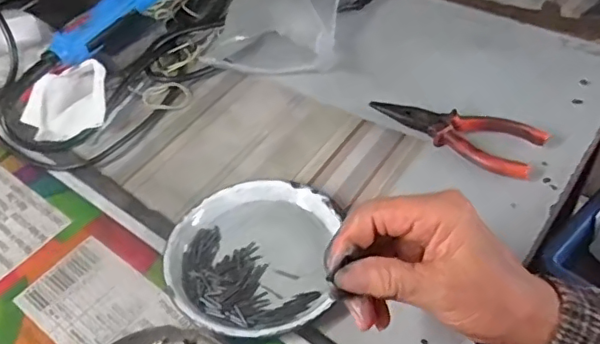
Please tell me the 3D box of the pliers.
[{"bbox_3d":[0.132,-0.038,0.482,0.145,0.020,0.050,29,56,29],"label":"pliers"}]

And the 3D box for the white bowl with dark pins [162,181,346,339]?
[{"bbox_3d":[-0.035,0.060,0.410,0.119,0.017,0.131,2,47,8],"label":"white bowl with dark pins"}]

